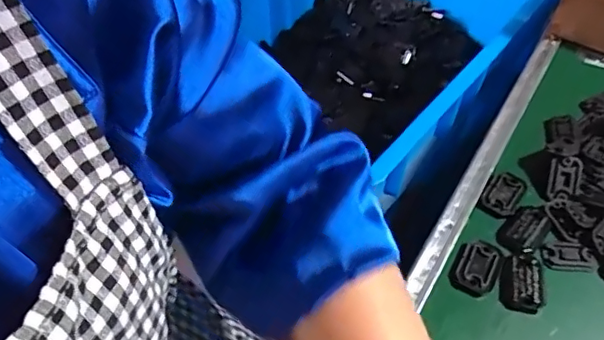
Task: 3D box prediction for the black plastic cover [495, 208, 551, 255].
[{"bbox_3d":[0.166,0.044,0.415,0.028,0.004,0.045,34,59,26],"label":"black plastic cover"}]

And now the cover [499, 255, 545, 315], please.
[{"bbox_3d":[0.153,0.078,0.388,0.028,0.007,0.043,9,51,9],"label":"cover"}]

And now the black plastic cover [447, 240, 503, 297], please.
[{"bbox_3d":[0.123,0.068,0.393,0.030,0.004,0.043,24,55,20],"label":"black plastic cover"}]

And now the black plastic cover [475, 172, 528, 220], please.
[{"bbox_3d":[0.157,0.018,0.434,0.029,0.004,0.045,25,55,21],"label":"black plastic cover"}]

